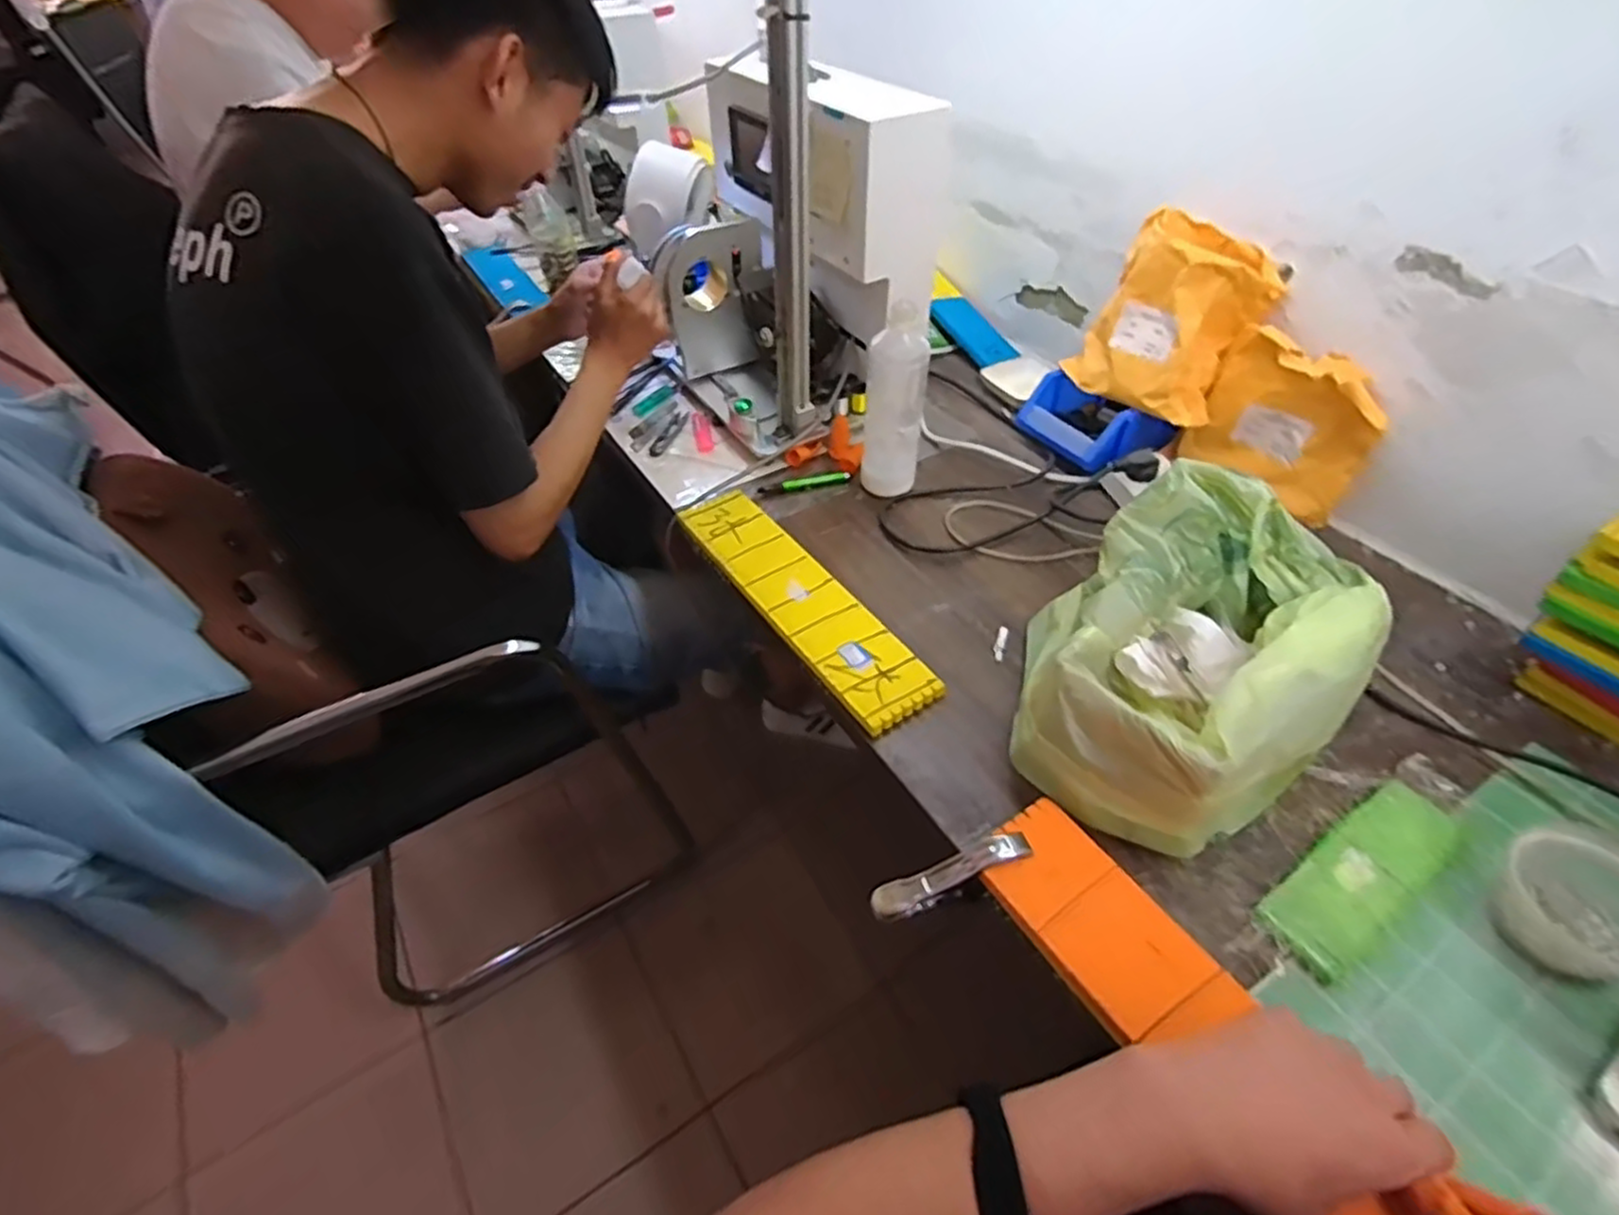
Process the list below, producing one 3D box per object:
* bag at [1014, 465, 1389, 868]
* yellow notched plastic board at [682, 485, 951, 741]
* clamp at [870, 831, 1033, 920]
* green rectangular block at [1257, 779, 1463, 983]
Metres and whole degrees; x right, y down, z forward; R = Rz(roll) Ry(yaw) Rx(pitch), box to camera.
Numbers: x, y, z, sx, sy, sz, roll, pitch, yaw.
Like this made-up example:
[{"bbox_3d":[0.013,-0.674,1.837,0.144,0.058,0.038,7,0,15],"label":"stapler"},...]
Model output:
[{"bbox_3d":[0.303,0.029,0.587,0.316,0.125,0.226,-34,54,-28],"label":"bag"},{"bbox_3d":[-0.010,-0.012,0.723,0.087,0.018,0.343,-26,50,-23],"label":"yellow notched plastic board"},{"bbox_3d":[0.102,0.192,0.521,0.117,0.022,0.024,-25,48,-2],"label":"clamp"},{"bbox_3d":[0.392,0.185,0.516,0.178,0.013,0.056,-27,51,-24],"label":"green rectangular block"}]

